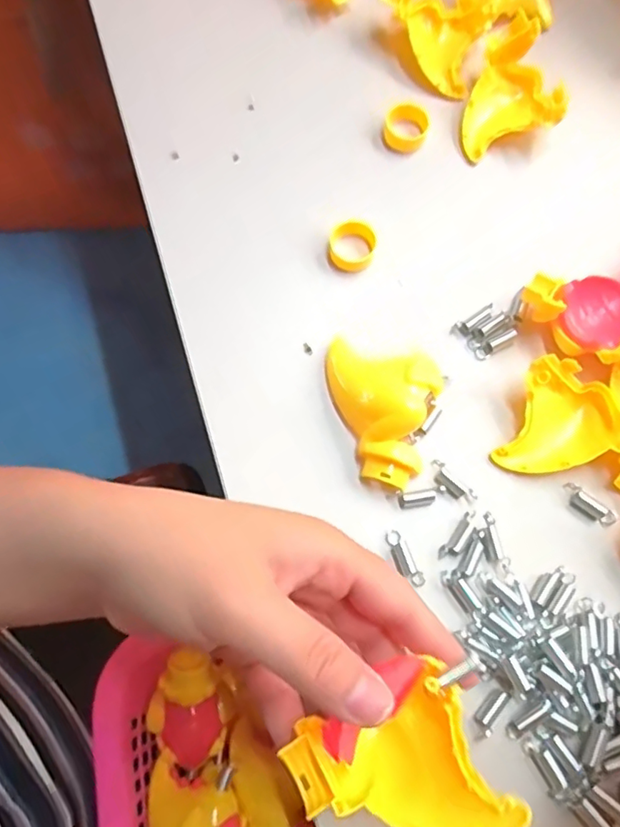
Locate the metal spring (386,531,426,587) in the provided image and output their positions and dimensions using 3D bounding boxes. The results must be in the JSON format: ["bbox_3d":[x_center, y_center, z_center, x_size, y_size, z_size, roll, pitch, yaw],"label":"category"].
[{"bbox_3d":[0.045,0.069,0.268,0.010,0.008,0.028,-27,77,-8],"label":"metal spring"}]

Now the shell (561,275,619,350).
[{"bbox_3d":[0.150,-0.052,0.291,0.043,0.012,0.036,-21,76,-7],"label":"shell"}]

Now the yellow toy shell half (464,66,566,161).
[{"bbox_3d":[0.114,-0.178,0.325,0.056,0.018,0.044,-15,75,-5],"label":"yellow toy shell half"}]

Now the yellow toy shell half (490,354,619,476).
[{"bbox_3d":[0.125,0.005,0.278,0.049,0.021,0.056,20,75,4],"label":"yellow toy shell half"}]

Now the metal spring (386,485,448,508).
[{"bbox_3d":[0.053,0.041,0.276,0.028,0.006,0.009,-6,75,-3],"label":"metal spring"}]

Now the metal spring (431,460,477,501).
[{"bbox_3d":[0.070,0.034,0.277,0.009,0.004,0.026,-42,80,-11],"label":"metal spring"}]

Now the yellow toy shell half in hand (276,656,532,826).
[{"bbox_3d":[0.028,0.127,0.199,0.067,0.037,0.049,-23,76,-8],"label":"yellow toy shell half in hand"}]

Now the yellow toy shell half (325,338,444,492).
[{"bbox_3d":[0.034,0.000,0.278,0.053,0.023,0.067,8,75,1],"label":"yellow toy shell half"}]

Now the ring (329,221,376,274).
[{"bbox_3d":[0.023,-0.090,0.306,0.024,0.012,0.025,0,75,-1],"label":"ring"}]

